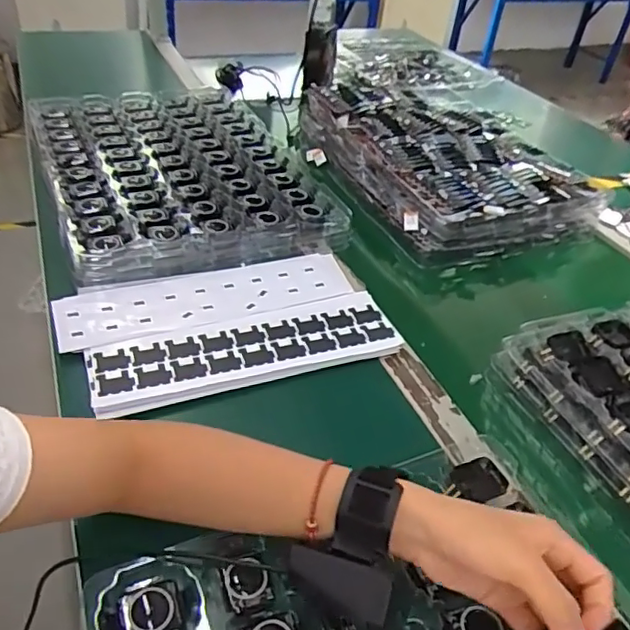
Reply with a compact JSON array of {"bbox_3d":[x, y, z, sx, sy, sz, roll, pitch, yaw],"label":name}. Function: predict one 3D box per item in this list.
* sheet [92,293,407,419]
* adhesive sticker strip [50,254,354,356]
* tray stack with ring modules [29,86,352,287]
[{"bbox_3d":[-0.064,0.030,0.568,0.299,0.008,0.094,-12,42,-20],"label":"sheet"},{"bbox_3d":[-0.113,-0.022,0.625,0.315,0.006,0.091,-13,43,-22],"label":"adhesive sticker strip"},{"bbox_3d":[-0.194,-0.208,0.797,0.321,0.049,0.445,-14,43,-23],"label":"tray stack with ring modules"}]

